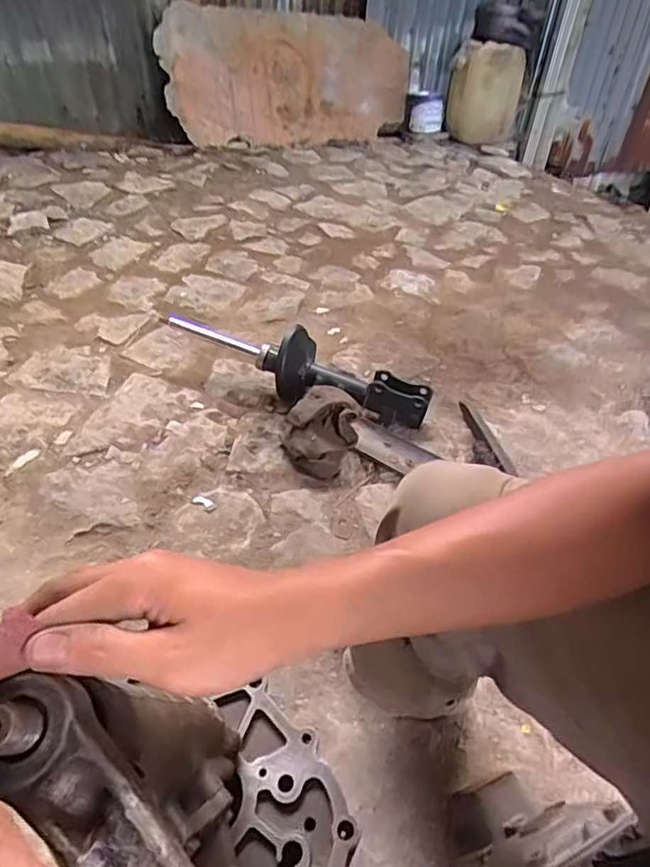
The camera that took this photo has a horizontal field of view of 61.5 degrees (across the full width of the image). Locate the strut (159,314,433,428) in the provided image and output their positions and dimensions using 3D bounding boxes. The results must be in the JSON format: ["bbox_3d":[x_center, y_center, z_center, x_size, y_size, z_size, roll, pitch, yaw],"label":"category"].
[{"bbox_3d":[-0.062,-0.160,1.220,0.610,0.140,0.152,20,47,13],"label":"strut"}]

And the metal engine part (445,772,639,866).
[{"bbox_3d":[0.200,0.418,0.579,0.119,0.219,0.099,-16,50,-20],"label":"metal engine part"}]

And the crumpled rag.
[{"bbox_3d":[-0.008,-0.003,1.061,0.137,0.113,0.154,10,46,3],"label":"crumpled rag"}]

